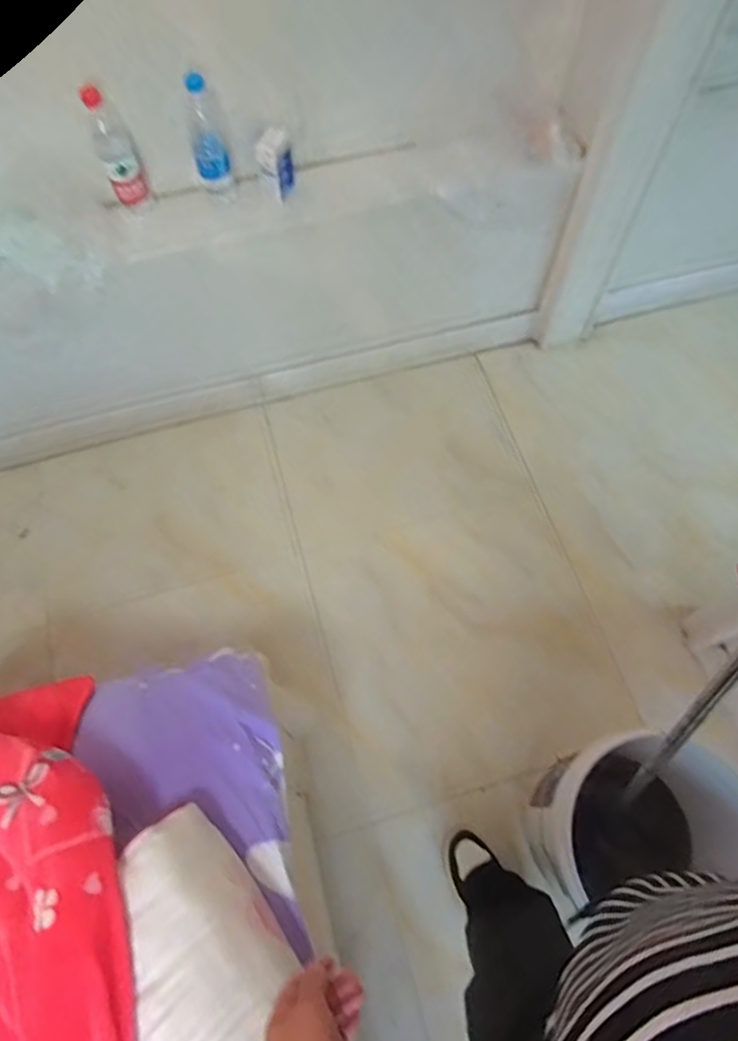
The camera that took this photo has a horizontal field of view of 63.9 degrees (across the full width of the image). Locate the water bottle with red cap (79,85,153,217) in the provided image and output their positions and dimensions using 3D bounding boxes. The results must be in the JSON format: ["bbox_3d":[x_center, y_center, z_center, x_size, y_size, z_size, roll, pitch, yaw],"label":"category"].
[{"bbox_3d":[-0.453,-0.662,1.068,0.068,0.204,0.061,-24,68,-9],"label":"water bottle with red cap"}]

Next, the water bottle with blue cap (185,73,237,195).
[{"bbox_3d":[-0.293,-0.688,1.076,0.066,0.211,0.060,-17,67,-6],"label":"water bottle with blue cap"}]

